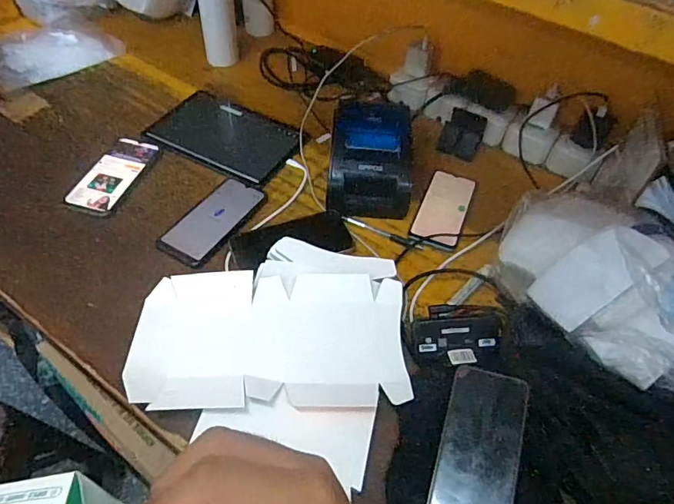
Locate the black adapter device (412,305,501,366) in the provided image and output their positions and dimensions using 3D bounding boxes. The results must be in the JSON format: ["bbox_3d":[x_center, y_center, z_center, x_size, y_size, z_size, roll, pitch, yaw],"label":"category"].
[{"bbox_3d":[0.142,0.099,0.568,0.098,0.019,0.070,-4,75,-4],"label":"black adapter device"}]

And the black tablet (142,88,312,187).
[{"bbox_3d":[-0.190,-0.204,0.832,0.246,0.013,0.164,25,53,15],"label":"black tablet"}]

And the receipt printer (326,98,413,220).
[{"bbox_3d":[0.053,-0.145,0.738,0.127,0.101,0.152,6,50,0],"label":"receipt printer"}]

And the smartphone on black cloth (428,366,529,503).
[{"bbox_3d":[0.147,0.202,0.491,0.077,0.005,0.158,9,62,23],"label":"smartphone on black cloth"}]

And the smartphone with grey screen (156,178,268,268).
[{"bbox_3d":[-0.180,-0.049,0.706,0.083,0.005,0.173,25,53,15],"label":"smartphone with grey screen"}]

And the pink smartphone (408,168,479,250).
[{"bbox_3d":[0.171,-0.070,0.756,0.077,0.014,0.171,18,51,10],"label":"pink smartphone"}]

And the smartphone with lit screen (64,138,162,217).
[{"bbox_3d":[-0.345,-0.121,0.747,0.081,0.013,0.168,14,51,7],"label":"smartphone with lit screen"}]

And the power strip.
[{"bbox_3d":[0.267,-0.232,0.852,0.390,0.059,0.064,30,54,19],"label":"power strip"}]

